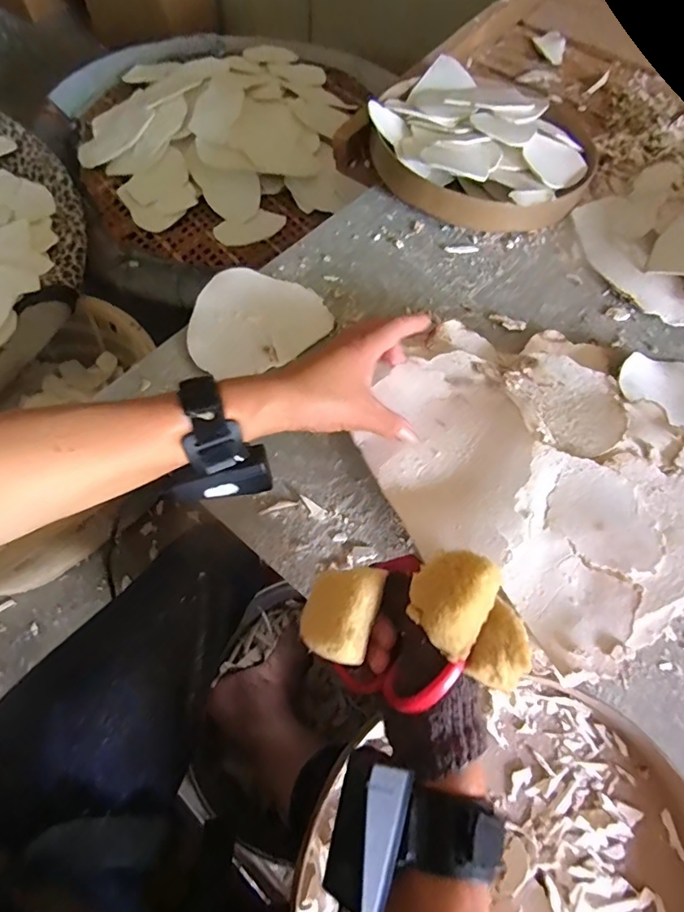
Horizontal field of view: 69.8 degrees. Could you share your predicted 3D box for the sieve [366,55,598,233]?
[{"bbox_3d":[0.172,-0.395,0.641,0.288,0.058,0.249,31,67,11],"label":"sieve"}]

